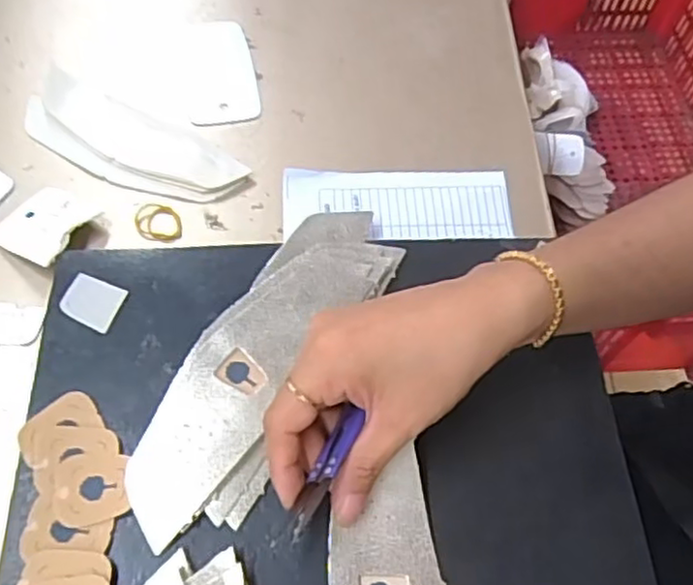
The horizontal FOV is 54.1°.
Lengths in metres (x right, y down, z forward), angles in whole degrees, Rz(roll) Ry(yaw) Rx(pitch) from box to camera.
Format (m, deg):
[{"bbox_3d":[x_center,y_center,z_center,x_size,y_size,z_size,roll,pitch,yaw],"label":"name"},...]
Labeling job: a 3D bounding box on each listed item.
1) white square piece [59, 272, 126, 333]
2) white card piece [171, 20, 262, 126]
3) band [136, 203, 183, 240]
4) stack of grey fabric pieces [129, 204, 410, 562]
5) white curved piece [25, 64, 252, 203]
[{"bbox_3d":[-0.141,0.005,0.374,0.031,0.004,0.027,19,60,7],"label":"white square piece"},{"bbox_3d":[-0.096,-0.164,0.501,0.053,0.005,0.101,-12,63,-8],"label":"white card piece"},{"bbox_3d":[-0.119,-0.045,0.432,0.030,0.004,0.026,5,60,-2],"label":"band"},{"bbox_3d":[-0.038,0.029,0.357,0.062,0.022,0.209,27,61,11],"label":"stack of grey fabric pieces"},{"bbox_3d":[-0.147,-0.101,0.457,0.160,0.010,0.059,23,61,9],"label":"white curved piece"}]

